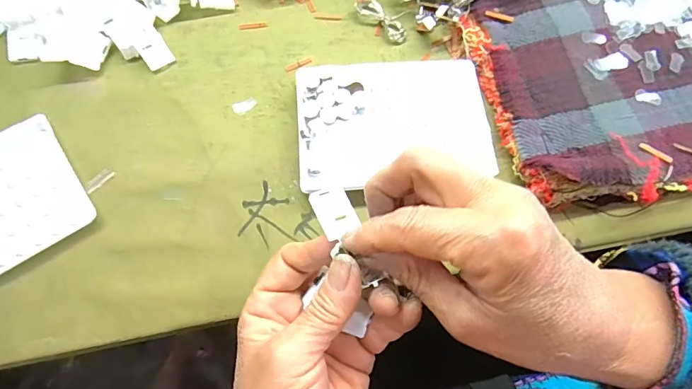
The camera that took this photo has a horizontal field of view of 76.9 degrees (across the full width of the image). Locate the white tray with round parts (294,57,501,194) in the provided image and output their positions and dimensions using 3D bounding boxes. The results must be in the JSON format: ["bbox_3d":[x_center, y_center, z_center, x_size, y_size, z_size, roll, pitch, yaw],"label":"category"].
[{"bbox_3d":[0.032,-0.054,0.307,0.130,0.013,0.095,-5,70,-3],"label":"white tray with round parts"}]

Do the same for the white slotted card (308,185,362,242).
[{"bbox_3d":[-0.006,0.009,0.230,0.021,0.004,0.029,-17,64,-25],"label":"white slotted card"}]

